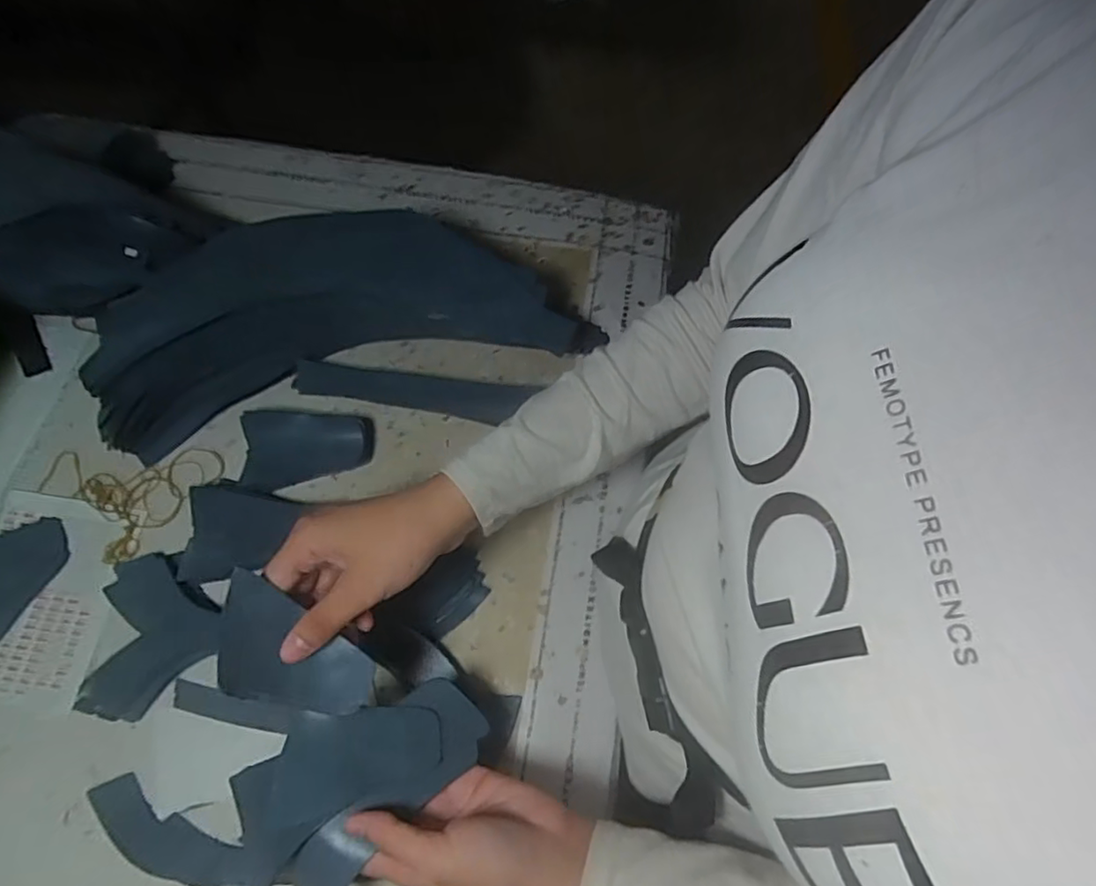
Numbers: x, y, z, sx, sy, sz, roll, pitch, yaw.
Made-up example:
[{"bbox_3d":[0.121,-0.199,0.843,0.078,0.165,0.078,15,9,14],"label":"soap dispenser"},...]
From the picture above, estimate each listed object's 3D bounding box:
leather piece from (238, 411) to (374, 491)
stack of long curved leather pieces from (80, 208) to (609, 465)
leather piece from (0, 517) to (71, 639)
[{"bbox_3d":[-0.187,0.003,0.481,0.094,0.023,0.056,-3,68,-3],"label":"leather piece"},{"bbox_3d":[-0.165,-0.109,0.496,0.374,0.074,0.135,-13,69,-7],"label":"stack of long curved leather pieces"},{"bbox_3d":[-0.397,0.094,0.448,0.068,0.004,0.094,31,70,11],"label":"leather piece"}]

